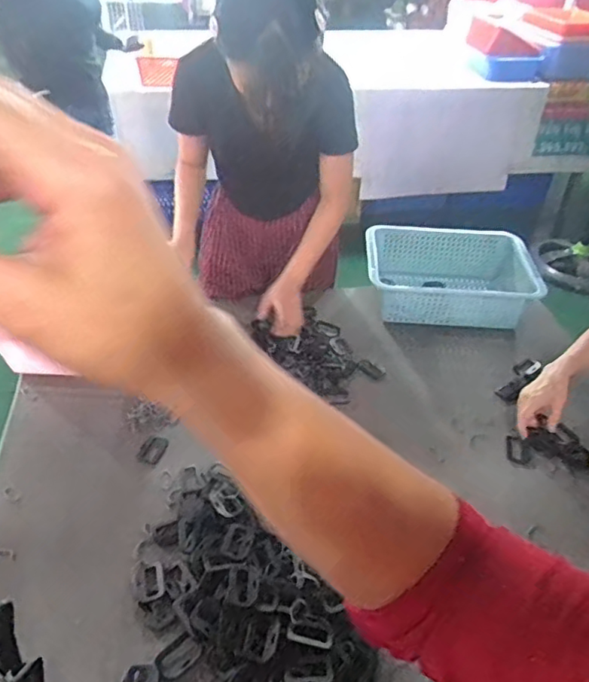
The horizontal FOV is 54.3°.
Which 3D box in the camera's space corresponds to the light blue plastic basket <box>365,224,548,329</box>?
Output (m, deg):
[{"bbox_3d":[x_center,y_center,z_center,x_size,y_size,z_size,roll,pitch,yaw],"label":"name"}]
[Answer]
[{"bbox_3d":[0.379,-0.155,1.406,0.405,0.128,0.279,6,39,3],"label":"light blue plastic basket"}]

